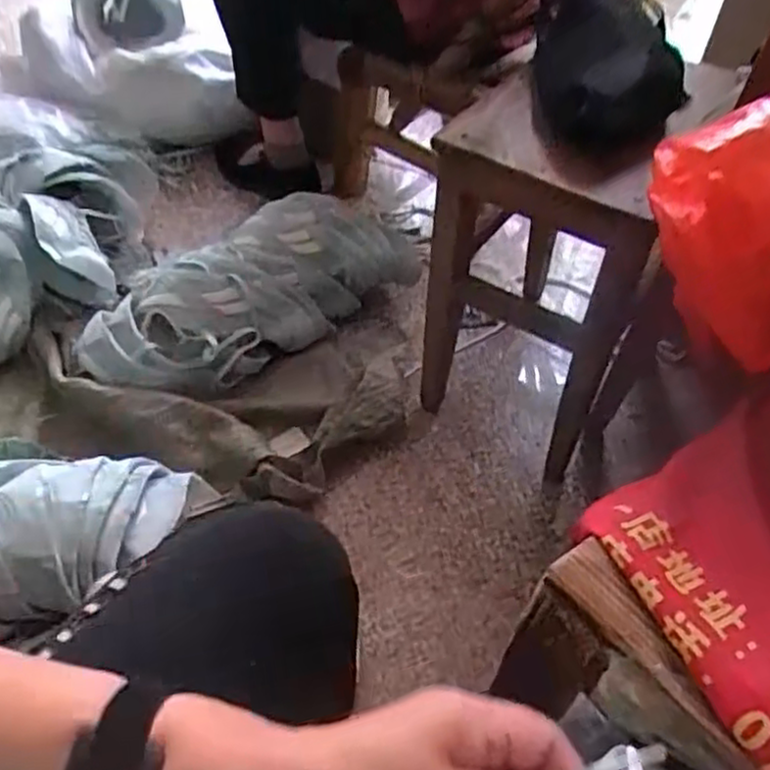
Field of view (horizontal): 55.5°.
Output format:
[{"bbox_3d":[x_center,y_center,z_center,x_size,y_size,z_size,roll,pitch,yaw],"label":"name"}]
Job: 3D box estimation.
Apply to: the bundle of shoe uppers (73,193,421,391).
[{"bbox_3d":[-0.186,-0.126,1.026,0.470,0.129,0.171,-32,58,-25],"label":"bundle of shoe uppers"}]

